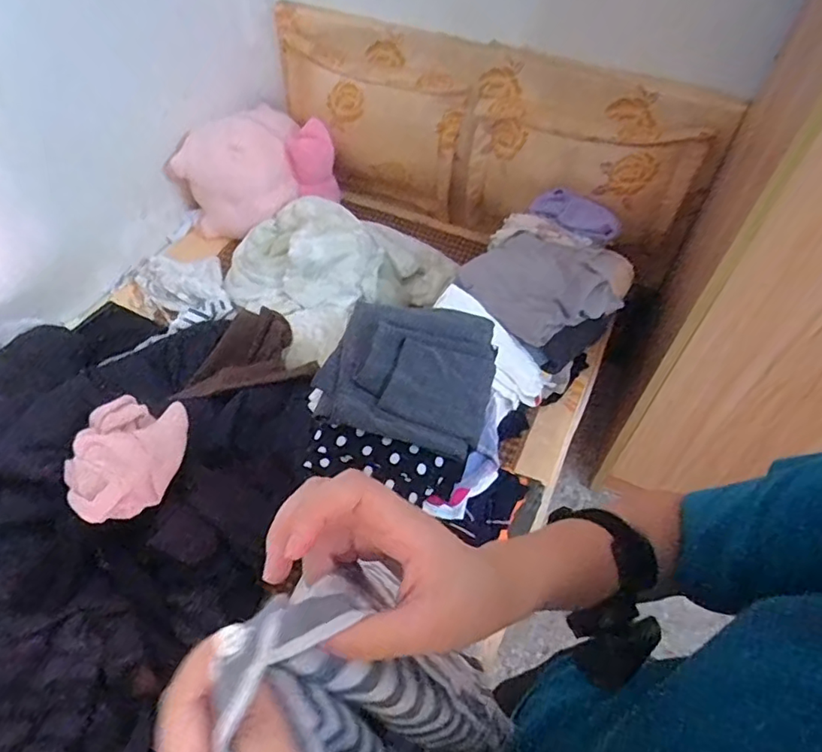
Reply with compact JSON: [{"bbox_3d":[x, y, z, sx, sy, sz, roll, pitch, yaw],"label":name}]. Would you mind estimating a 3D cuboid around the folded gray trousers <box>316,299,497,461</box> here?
[{"bbox_3d":[-0.003,-0.012,0.848,0.241,0.057,0.220,14,52,9],"label":"folded gray trousers"}]

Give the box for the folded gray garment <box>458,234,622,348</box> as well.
[{"bbox_3d":[0.269,-0.208,1.150,0.294,0.068,0.274,-27,57,-22],"label":"folded gray garment"}]

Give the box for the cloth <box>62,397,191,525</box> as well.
[{"bbox_3d":[-0.451,0.123,0.890,0.161,0.068,0.196,13,51,8],"label":"cloth"}]

